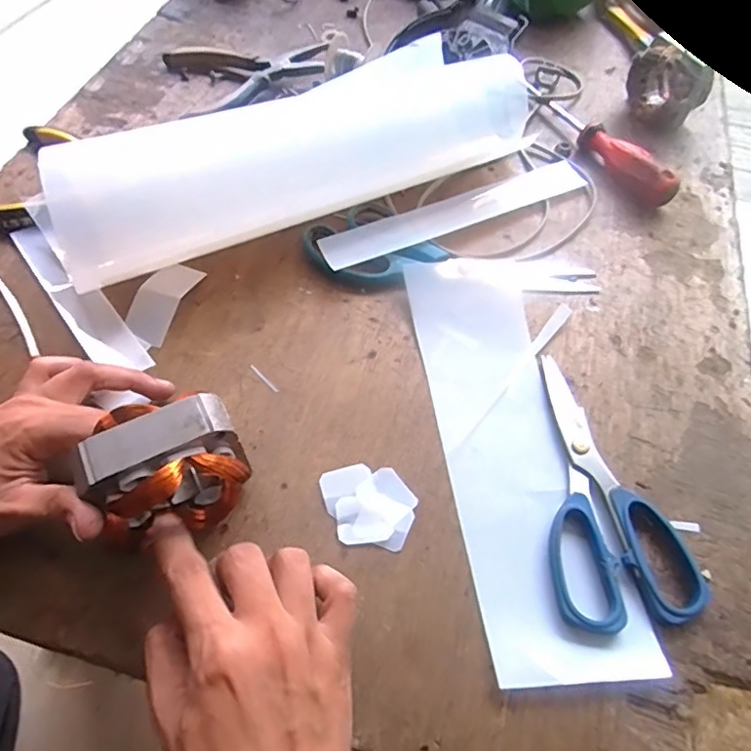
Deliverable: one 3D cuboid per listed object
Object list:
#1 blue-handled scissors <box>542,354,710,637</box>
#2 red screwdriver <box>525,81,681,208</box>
[{"bbox_3d":[0.152,0.069,0.342,0.083,0.014,0.177,8,59,2],"label":"blue-handled scissors"},{"bbox_3d":[0.212,-0.226,0.515,0.029,0.033,0.186,-22,62,-15],"label":"red screwdriver"}]

